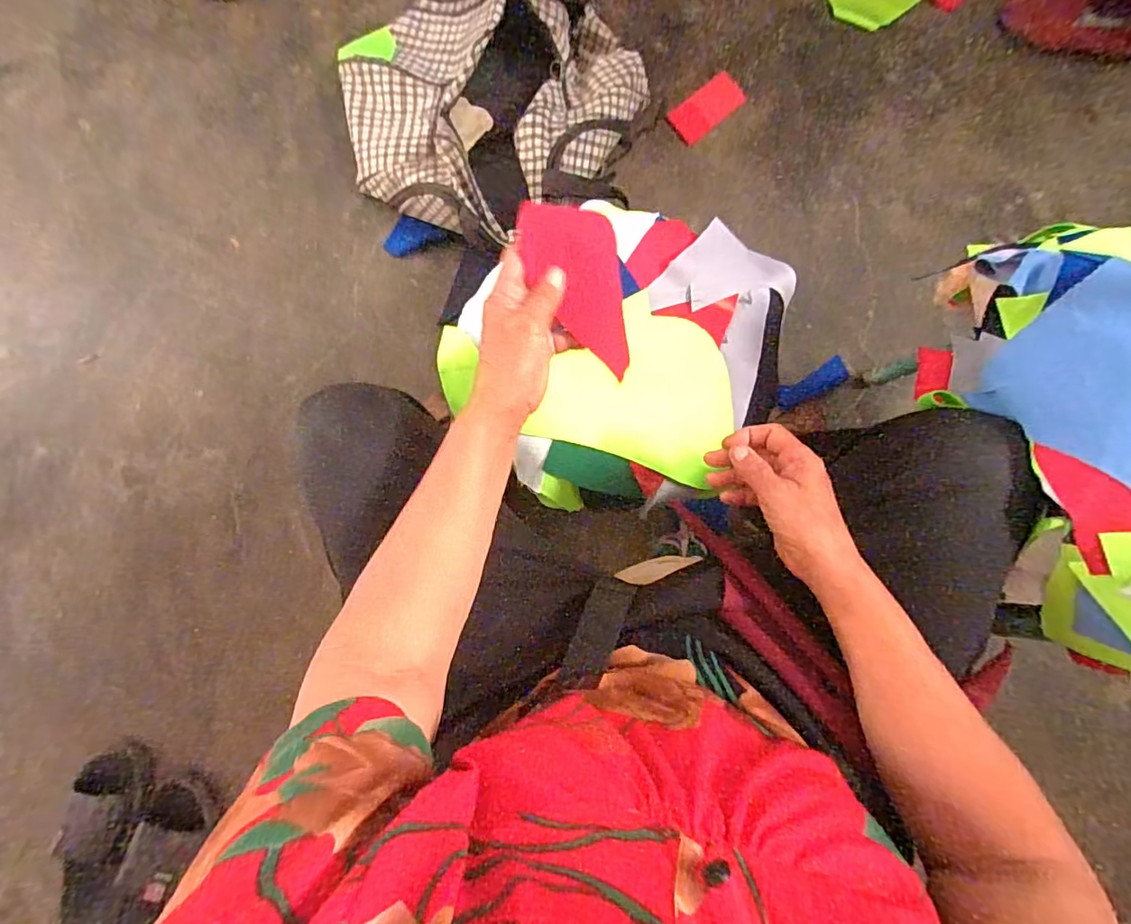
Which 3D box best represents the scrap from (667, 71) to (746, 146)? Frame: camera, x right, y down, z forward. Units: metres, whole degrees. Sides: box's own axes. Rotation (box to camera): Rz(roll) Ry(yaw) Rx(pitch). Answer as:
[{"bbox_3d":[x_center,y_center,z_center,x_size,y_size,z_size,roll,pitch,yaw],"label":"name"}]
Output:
[{"bbox_3d":[0.248,-0.619,0.965,0.134,0.007,0.065,-40,84,-3],"label":"scrap"}]

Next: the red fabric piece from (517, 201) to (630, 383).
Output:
[{"bbox_3d":[0.011,-0.137,0.447,0.074,0.010,0.138,-15,103,-11],"label":"red fabric piece"}]

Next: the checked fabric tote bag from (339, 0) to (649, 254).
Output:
[{"bbox_3d":[-0.123,-0.617,0.935,0.504,0.117,0.478,-19,84,-1],"label":"checked fabric tote bag"}]

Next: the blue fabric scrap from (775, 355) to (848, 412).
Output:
[{"bbox_3d":[0.414,-0.131,0.932,0.120,0.008,0.044,-30,69,15],"label":"blue fabric scrap"}]

